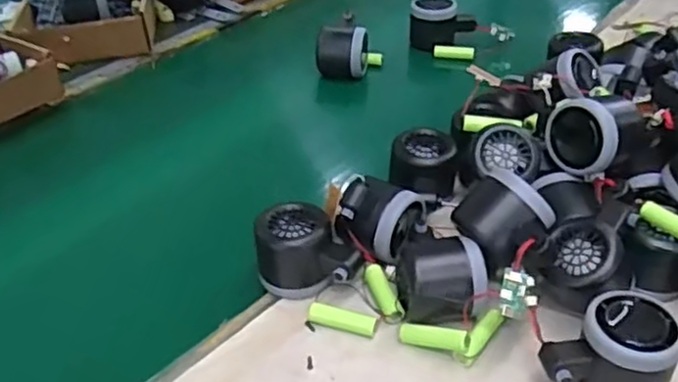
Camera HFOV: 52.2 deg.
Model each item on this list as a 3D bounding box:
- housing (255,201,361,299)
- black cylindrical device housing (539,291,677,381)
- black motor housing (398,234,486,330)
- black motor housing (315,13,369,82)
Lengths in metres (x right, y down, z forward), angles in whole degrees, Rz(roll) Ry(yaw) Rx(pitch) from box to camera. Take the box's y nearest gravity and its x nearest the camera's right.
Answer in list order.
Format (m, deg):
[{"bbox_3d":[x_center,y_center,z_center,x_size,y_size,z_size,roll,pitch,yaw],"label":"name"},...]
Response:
[{"bbox_3d":[-0.023,0.047,0.522,0.078,0.054,0.049,13,39,18],"label":"housing"},{"bbox_3d":[0.171,0.103,0.444,0.078,0.058,0.053,5,36,9],"label":"black cylindrical device housing"},{"bbox_3d":[0.071,0.060,0.490,0.059,0.048,0.066,0,36,2],"label":"black motor housing"},{"bbox_3d":[0.009,-0.172,0.834,0.061,0.068,0.064,13,36,17],"label":"black motor housing"}]

